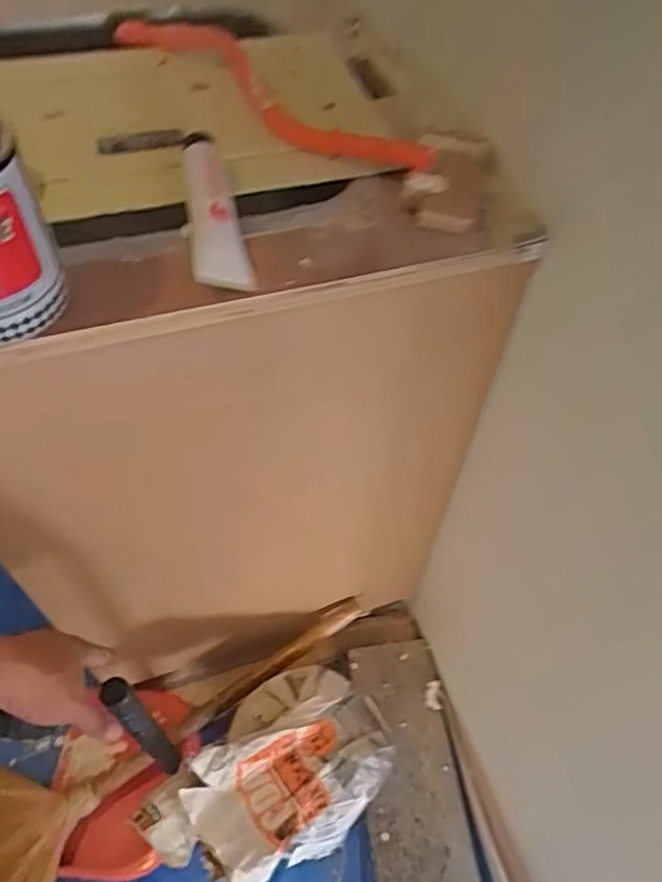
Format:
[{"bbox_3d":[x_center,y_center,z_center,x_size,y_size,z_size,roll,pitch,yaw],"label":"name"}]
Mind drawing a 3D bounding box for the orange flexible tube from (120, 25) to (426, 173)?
[{"bbox_3d":[-0.060,-0.346,0.638,0.097,0.033,0.394,-36,63,-25],"label":"orange flexible tube"}]

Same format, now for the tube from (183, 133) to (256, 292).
[{"bbox_3d":[-0.094,-0.189,0.528,0.044,0.036,0.159,-7,55,-7],"label":"tube"}]

